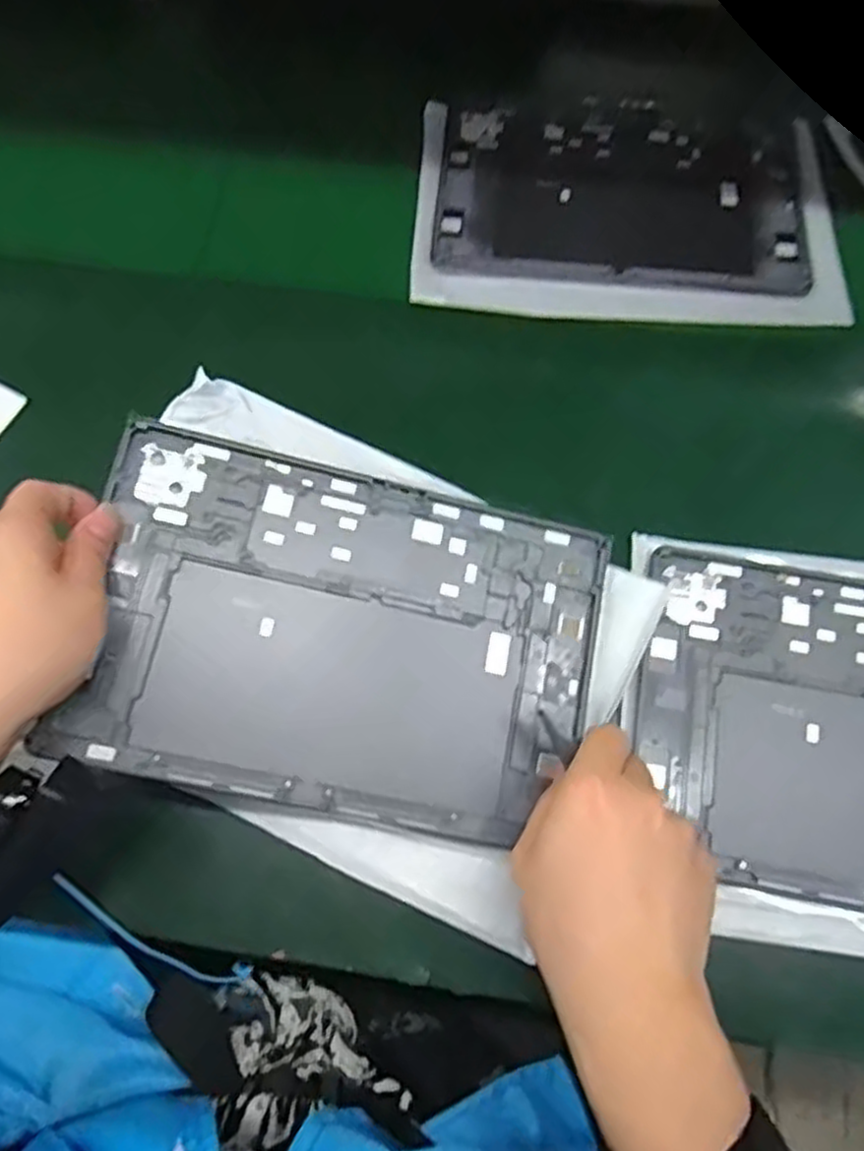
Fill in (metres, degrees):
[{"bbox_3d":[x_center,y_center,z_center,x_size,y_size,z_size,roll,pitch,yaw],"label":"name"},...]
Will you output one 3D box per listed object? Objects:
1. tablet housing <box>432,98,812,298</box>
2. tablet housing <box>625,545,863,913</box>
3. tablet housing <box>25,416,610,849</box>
[{"bbox_3d":[0.136,-0.273,0.535,0.247,0.006,0.172,7,67,2],"label":"tablet housing"},{"bbox_3d":[0.235,0.083,0.384,0.255,0.011,0.168,11,68,5],"label":"tablet housing"},{"bbox_3d":[-0.042,0.029,0.375,0.246,0.006,0.166,14,75,-7],"label":"tablet housing"}]

